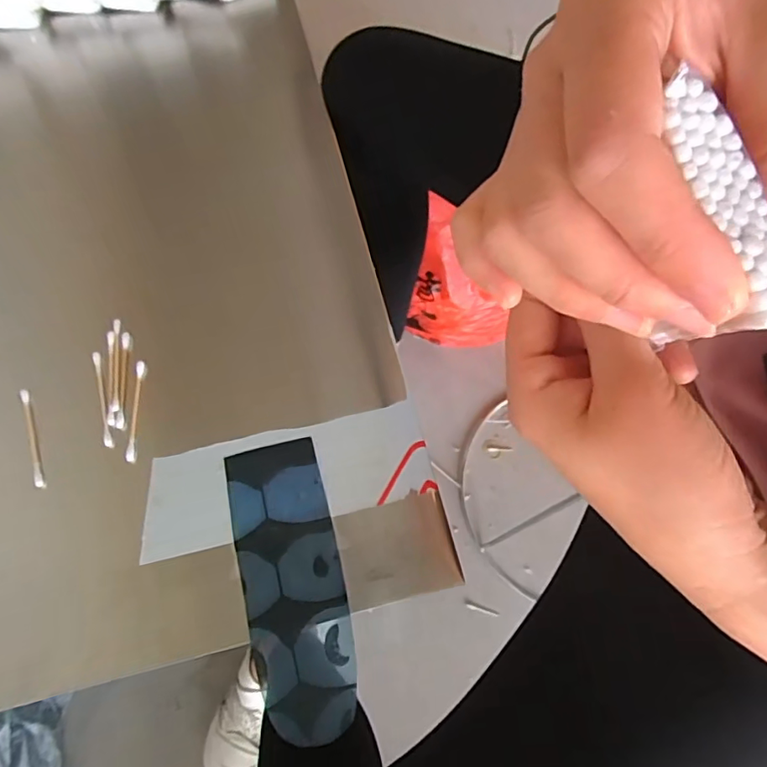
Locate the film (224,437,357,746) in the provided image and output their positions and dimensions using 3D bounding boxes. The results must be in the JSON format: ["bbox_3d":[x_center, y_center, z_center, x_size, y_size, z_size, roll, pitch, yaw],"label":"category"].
[{"bbox_3d":[-0.057,0.122,0.329,0.060,0.006,0.171,-13,71,-5],"label":"film"}]

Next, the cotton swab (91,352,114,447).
[{"bbox_3d":[-0.194,0.010,0.367,0.006,0.007,0.070,-15,68,-6],"label":"cotton swab"}]

